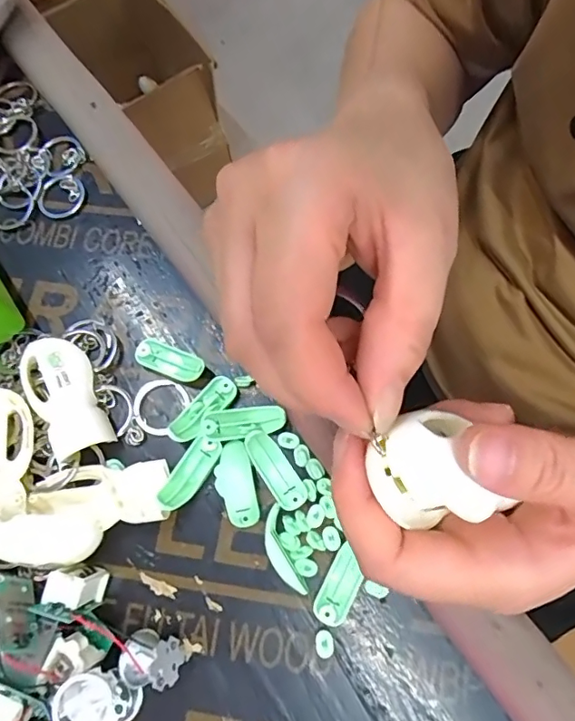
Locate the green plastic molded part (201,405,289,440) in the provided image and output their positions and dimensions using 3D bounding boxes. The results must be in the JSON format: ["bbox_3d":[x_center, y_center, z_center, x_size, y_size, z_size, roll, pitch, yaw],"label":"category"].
[{"bbox_3d":[-0.022,0.031,0.260,0.042,0.007,0.014,-10,71,0],"label":"green plastic molded part"}]

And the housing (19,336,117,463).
[{"bbox_3d":[-0.114,0.018,0.262,0.033,0.021,0.063,-25,72,-5],"label":"housing"}]

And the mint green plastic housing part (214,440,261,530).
[{"bbox_3d":[-0.026,0.061,0.251,0.019,0.004,0.040,-11,71,0],"label":"mint green plastic housing part"}]

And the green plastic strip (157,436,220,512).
[{"bbox_3d":[-0.048,0.056,0.255,0.015,0.012,0.040,27,76,12],"label":"green plastic strip"}]

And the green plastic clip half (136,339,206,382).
[{"bbox_3d":[-0.064,0.000,0.276,0.039,0.006,0.016,19,74,10],"label":"green plastic clip half"}]

